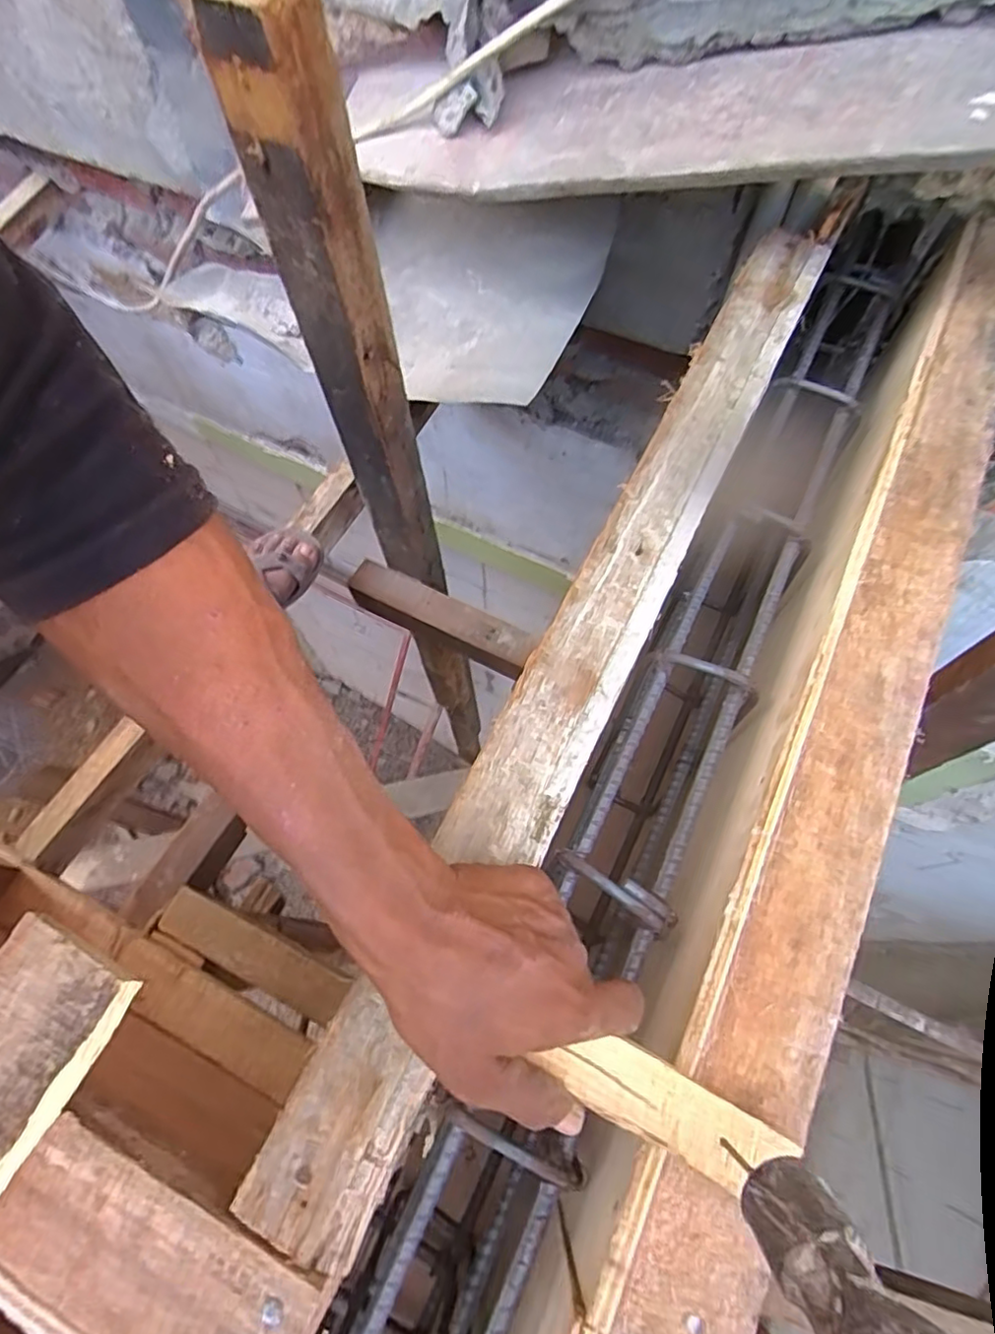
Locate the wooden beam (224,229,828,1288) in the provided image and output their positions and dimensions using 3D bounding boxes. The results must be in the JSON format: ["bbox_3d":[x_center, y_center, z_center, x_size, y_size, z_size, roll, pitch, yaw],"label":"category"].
[{"bbox_3d":[0.077,-0.051,0.403,0.059,0.024,0.745,25,69,12],"label":"wooden beam"}]

